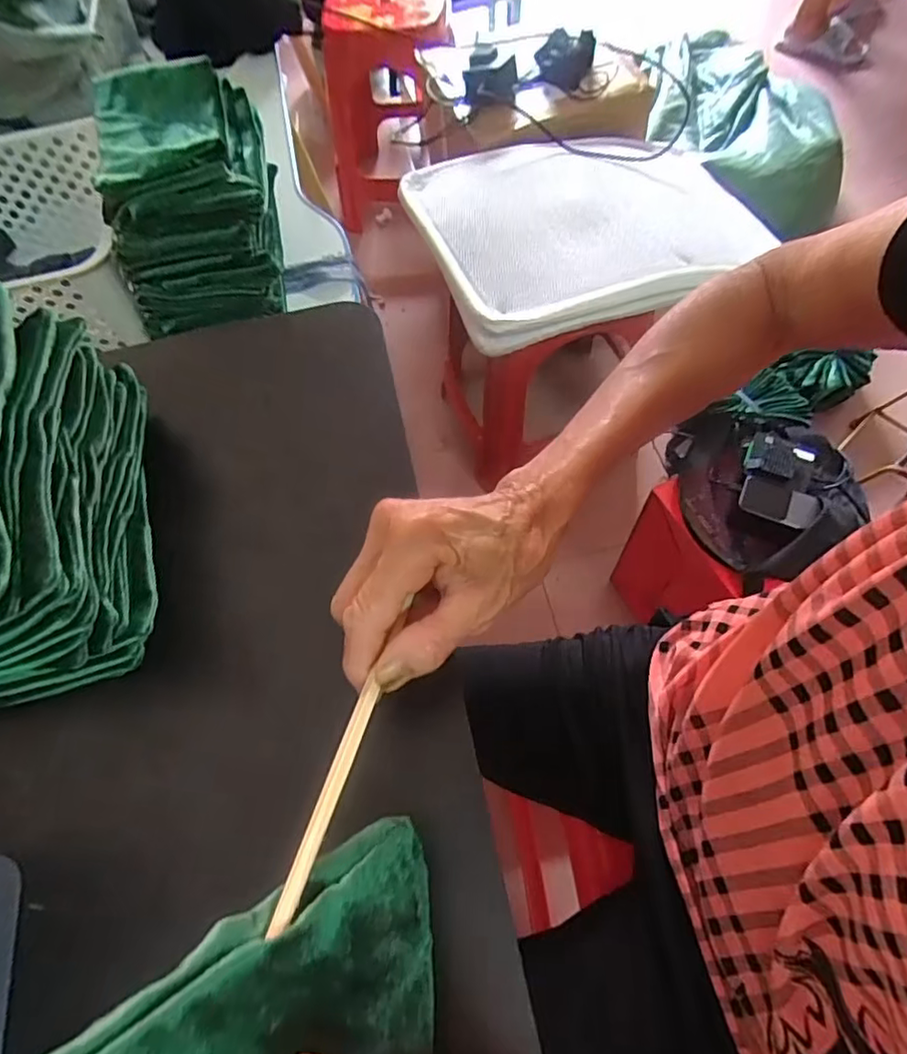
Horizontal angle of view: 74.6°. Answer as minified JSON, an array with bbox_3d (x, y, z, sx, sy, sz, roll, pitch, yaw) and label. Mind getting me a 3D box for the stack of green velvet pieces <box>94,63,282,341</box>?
[{"bbox_3d":[-0.218,-0.280,0.505,0.123,0.125,0.182,-11,63,-2],"label":"stack of green velvet pieces"}]

